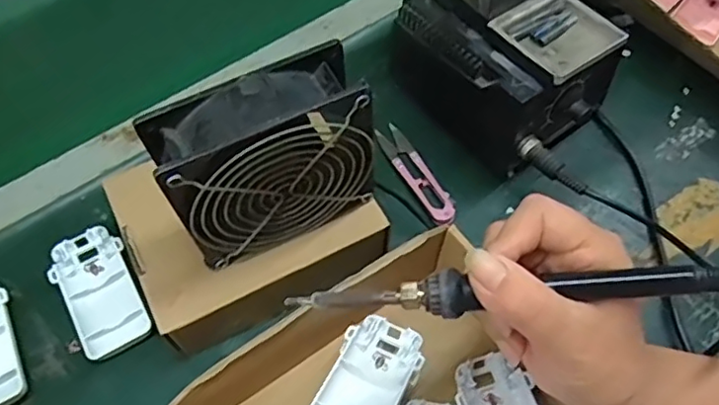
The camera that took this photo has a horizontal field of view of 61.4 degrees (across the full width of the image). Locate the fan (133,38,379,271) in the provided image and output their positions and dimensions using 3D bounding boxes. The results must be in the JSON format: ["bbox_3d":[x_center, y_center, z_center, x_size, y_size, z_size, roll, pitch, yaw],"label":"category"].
[{"bbox_3d":[-0.053,-0.022,0.359,0.115,0.115,0.047,-24,63,-14],"label":"fan"}]

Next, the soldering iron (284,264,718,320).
[{"bbox_3d":[0.072,0.041,0.279,0.213,0.018,0.020,-4,62,7],"label":"soldering iron"}]

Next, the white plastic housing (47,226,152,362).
[{"bbox_3d":[-0.185,0.064,0.433,0.049,0.016,0.098,-25,63,-14],"label":"white plastic housing"}]

